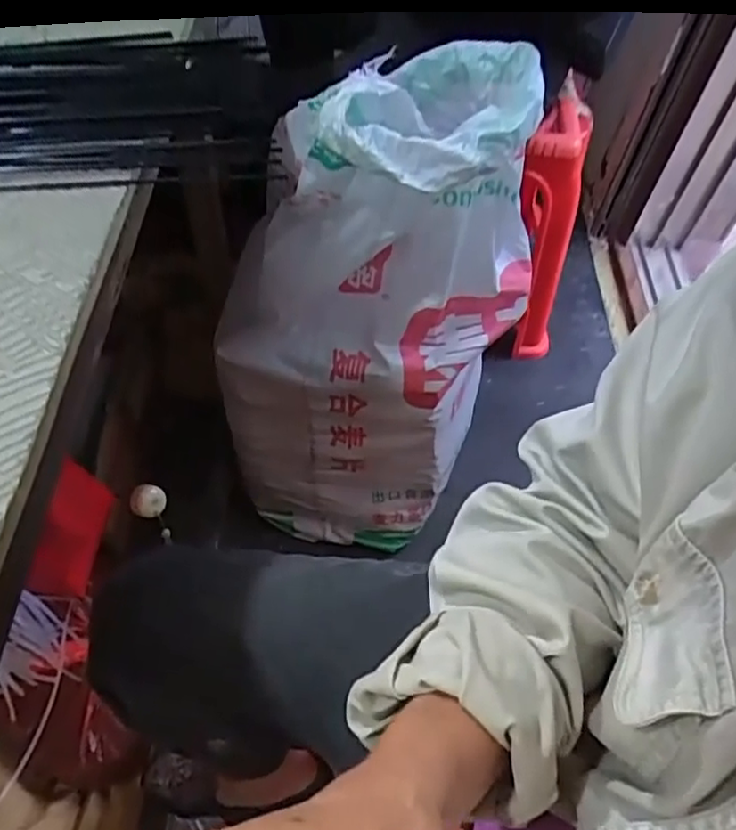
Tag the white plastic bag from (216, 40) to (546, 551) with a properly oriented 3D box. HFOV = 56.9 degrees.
[{"bbox_3d":[0.004,-0.128,0.900,0.336,0.676,0.292,16,55,6],"label":"white plastic bag"}]

